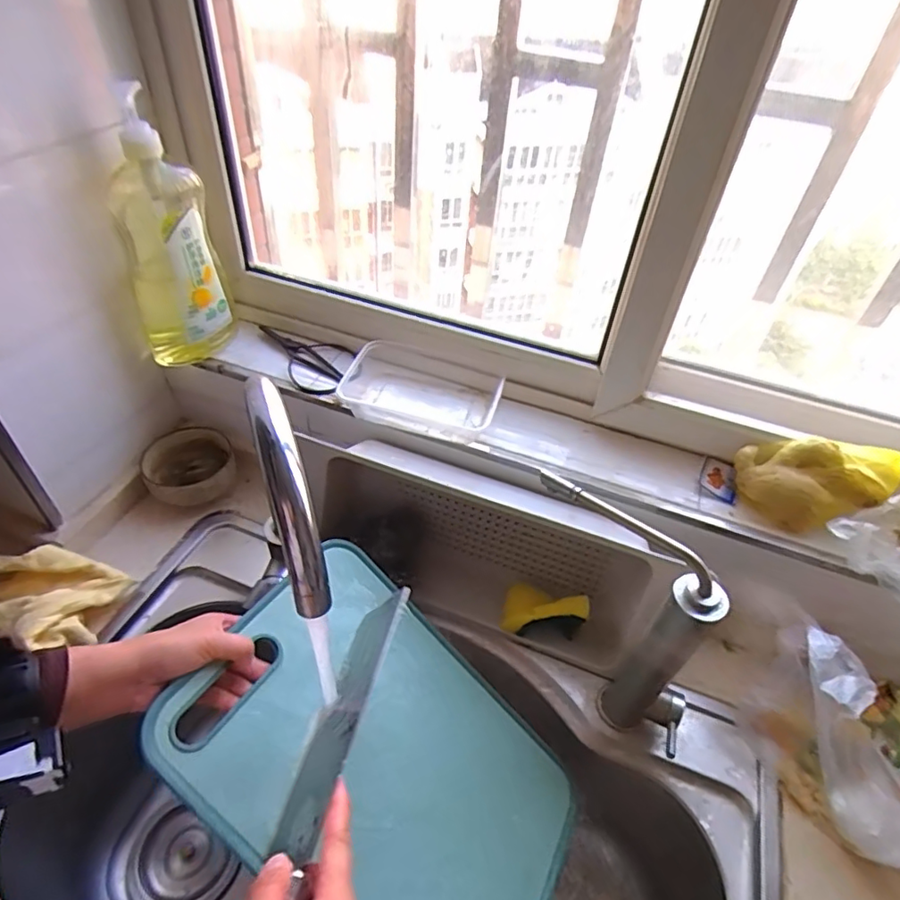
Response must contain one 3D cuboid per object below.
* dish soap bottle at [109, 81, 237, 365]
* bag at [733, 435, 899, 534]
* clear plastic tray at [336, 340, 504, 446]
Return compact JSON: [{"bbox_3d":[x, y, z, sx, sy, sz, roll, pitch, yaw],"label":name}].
[{"bbox_3d":[-0.312,-0.235,0.633,0.099,0.271,0.088,-15,48,-20],"label":"dish soap bottle"},{"bbox_3d":[0.388,0.048,0.549,0.214,0.078,0.081,30,49,23],"label":"bag"},{"bbox_3d":[-0.030,-0.074,0.663,0.180,0.035,0.114,12,44,7],"label":"clear plastic tray"}]

